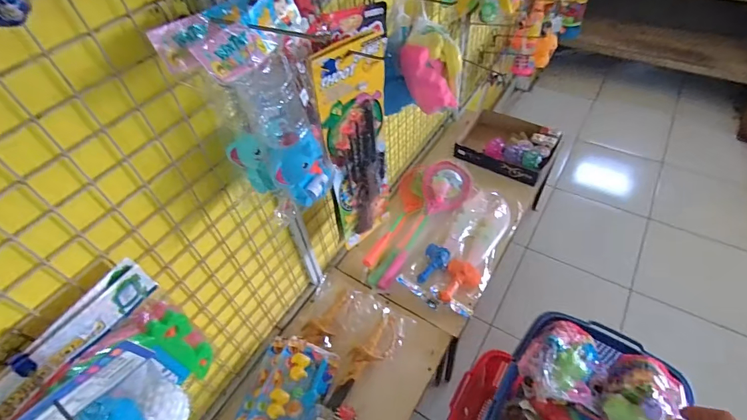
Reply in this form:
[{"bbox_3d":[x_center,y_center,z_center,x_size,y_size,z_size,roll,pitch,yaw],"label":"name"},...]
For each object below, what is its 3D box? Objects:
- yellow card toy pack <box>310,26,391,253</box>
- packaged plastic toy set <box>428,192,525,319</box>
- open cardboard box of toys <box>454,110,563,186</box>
[{"bbox_3d":[-0.023,-0.110,0.794,0.157,0.466,0.029,-38,57,-24],"label":"yellow card toy pack"},{"bbox_3d":[0.323,0.114,1.150,0.125,0.040,0.448,22,56,22],"label":"packaged plastic toy set"},{"bbox_3d":[0.489,-0.248,1.383,0.304,0.093,0.271,24,56,23],"label":"open cardboard box of toys"}]

